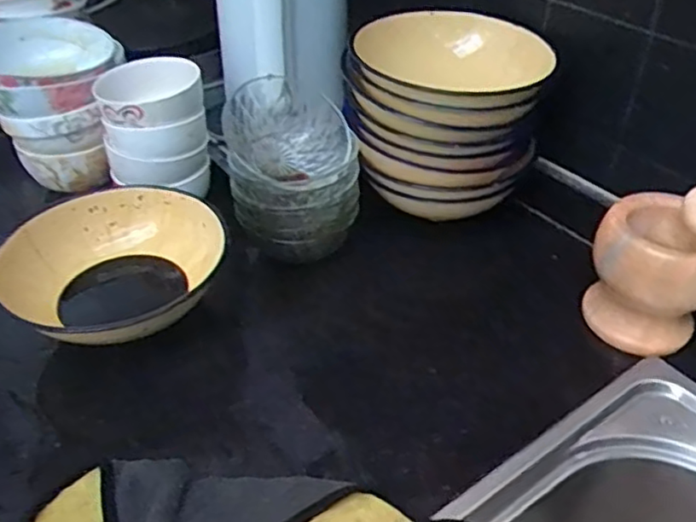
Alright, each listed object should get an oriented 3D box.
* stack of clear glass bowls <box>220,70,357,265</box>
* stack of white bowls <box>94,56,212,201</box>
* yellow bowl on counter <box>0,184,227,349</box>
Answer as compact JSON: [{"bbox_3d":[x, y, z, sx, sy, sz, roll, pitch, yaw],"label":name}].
[{"bbox_3d":[-0.054,-0.084,0.654,0.119,0.126,0.131,-5,40,-6],"label":"stack of clear glass bowls"},{"bbox_3d":[-0.198,-0.130,0.697,0.099,0.128,0.103,-11,41,-14],"label":"stack of white bowls"},{"bbox_3d":[-0.191,0.020,0.599,0.168,0.089,0.180,0,39,0],"label":"yellow bowl on counter"}]

